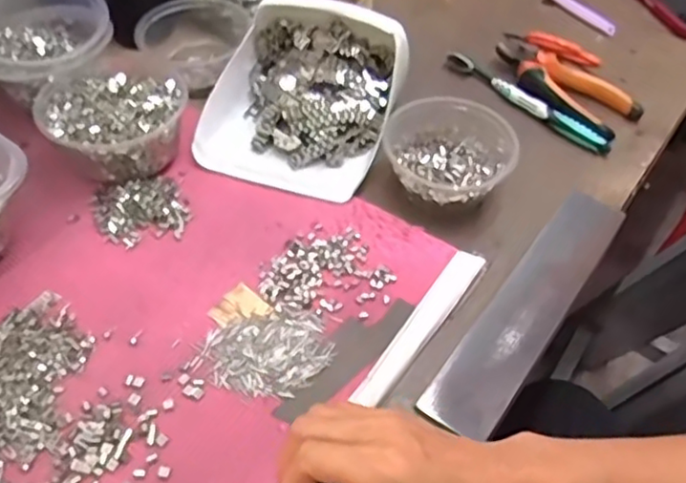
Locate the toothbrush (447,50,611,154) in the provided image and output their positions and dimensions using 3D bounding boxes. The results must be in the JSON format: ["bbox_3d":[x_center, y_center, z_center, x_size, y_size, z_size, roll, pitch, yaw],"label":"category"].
[{"bbox_3d":[0.172,-0.137,0.625,0.012,0.015,0.184,-36,59,-27],"label":"toothbrush"}]

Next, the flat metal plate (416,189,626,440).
[{"bbox_3d":[0.141,0.042,0.481,0.048,0.011,0.236,30,56,22],"label":"flat metal plate"}]

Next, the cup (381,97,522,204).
[{"bbox_3d":[0.087,-0.071,0.543,0.107,0.046,0.101,1,50,-1],"label":"cup"}]

